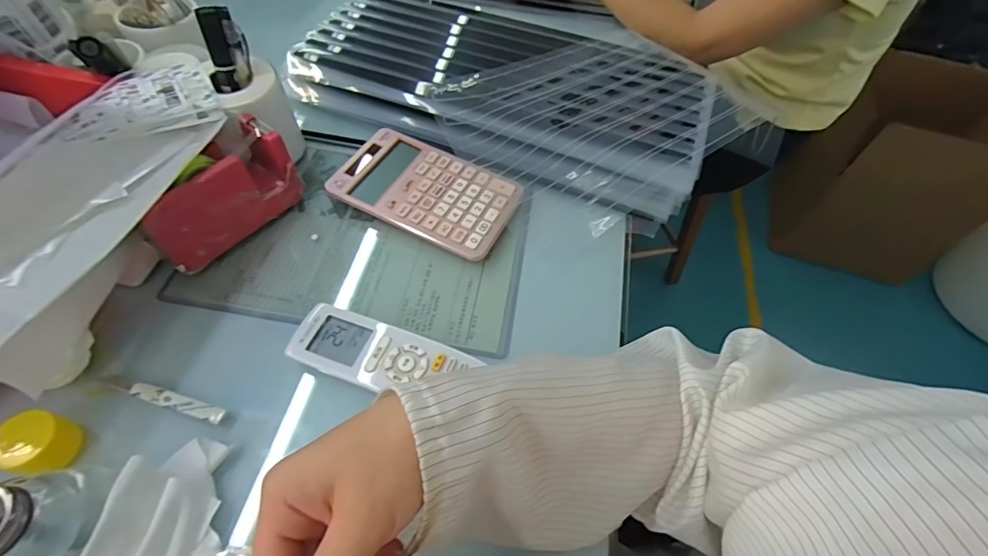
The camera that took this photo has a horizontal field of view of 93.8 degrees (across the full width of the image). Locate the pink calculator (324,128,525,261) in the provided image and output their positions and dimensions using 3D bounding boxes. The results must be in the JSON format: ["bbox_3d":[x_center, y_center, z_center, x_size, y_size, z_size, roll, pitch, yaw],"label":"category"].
[{"bbox_3d":[-0.069,-0.088,0.475,0.178,0.022,0.111,25,58,12],"label":"pink calculator"}]

